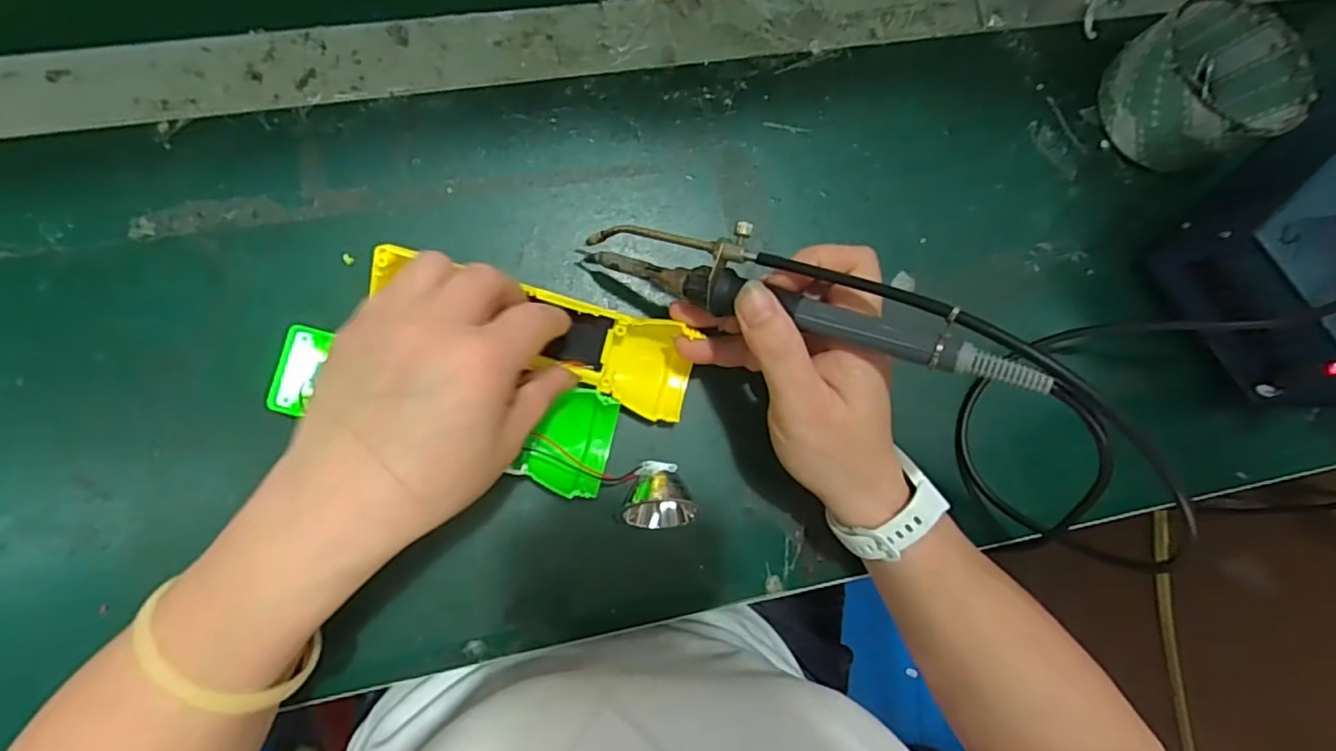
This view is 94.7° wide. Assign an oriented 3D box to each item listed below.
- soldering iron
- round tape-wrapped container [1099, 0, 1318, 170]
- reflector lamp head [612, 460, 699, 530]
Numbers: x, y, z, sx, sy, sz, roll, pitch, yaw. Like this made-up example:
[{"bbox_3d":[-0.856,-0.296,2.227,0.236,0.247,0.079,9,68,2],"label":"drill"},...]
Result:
[{"bbox_3d":[0.052,-0.037,0.265,0.202,0.017,0.033,22,83,25],"label":"soldering iron"},{"bbox_3d":[0.312,-0.169,0.361,0.082,0.051,0.081,0,86,-6],"label":"round tape-wrapped container"},{"bbox_3d":[-0.005,0.062,0.319,0.038,0.027,0.033,5,85,-6],"label":"reflector lamp head"}]

